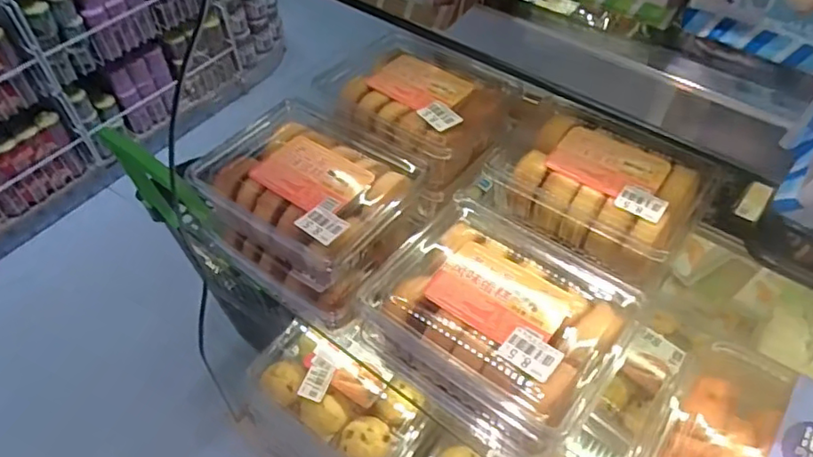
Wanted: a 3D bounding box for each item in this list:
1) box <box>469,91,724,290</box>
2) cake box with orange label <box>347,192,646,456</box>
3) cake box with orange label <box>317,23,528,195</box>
[{"bbox_3d":[0.176,-0.039,0.570,0.182,0.063,0.129,30,56,23],"label":"box"},{"bbox_3d":[0.075,0.073,0.496,0.188,0.085,0.147,34,58,26],"label":"cake box with orange label"},{"bbox_3d":[0.008,-0.125,0.649,0.174,0.076,0.153,32,57,24],"label":"cake box with orange label"}]

